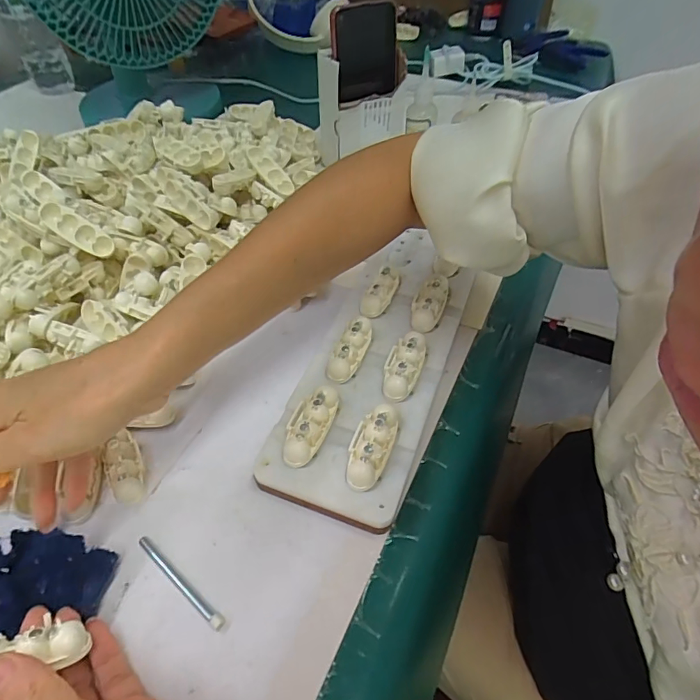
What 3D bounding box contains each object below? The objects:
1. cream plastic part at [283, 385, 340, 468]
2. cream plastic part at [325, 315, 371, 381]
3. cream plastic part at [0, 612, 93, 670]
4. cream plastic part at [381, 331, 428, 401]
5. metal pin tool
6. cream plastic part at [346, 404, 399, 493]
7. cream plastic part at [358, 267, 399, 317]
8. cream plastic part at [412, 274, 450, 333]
[{"bbox_3d":[-0.028,0.052,0.333,0.026,0.015,0.061,13,51,12],"label":"cream plastic part"},{"bbox_3d":[0.000,0.000,0.376,0.021,0.016,0.059,17,52,14],"label":"cream plastic part"},{"bbox_3d":[-0.162,0.143,0.226,0.063,0.016,0.022,-7,49,-23],"label":"cream plastic part"},{"bbox_3d":[0.041,0.012,0.365,0.026,0.015,0.059,15,52,13],"label":"cream plastic part"},{"bbox_3d":[-0.103,0.139,0.288,0.077,0.004,0.007,32,57,25],"label":"metal pin tool"},{"bbox_3d":[0.015,0.065,0.321,0.026,0.015,0.059,15,52,13],"label":"cream plastic part"},{"bbox_3d":[0.029,-0.052,0.418,0.020,0.016,0.062,21,53,17],"label":"cream plastic part"},{"bbox_3d":[0.068,-0.040,0.408,0.026,0.017,0.062,16,52,14],"label":"cream plastic part"}]

